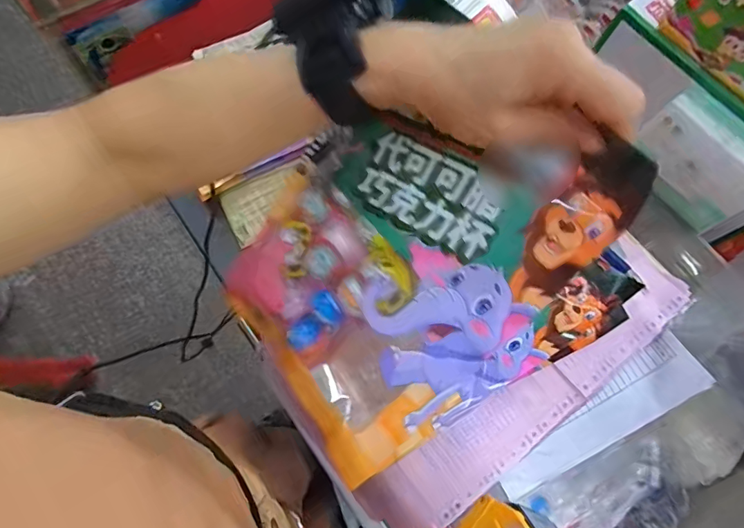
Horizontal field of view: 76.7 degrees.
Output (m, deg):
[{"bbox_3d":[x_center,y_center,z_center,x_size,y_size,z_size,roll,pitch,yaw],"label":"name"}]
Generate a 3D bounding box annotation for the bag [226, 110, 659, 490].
[{"bbox_3d":[0.017,0.002,0.297,0.201,0.029,0.248,48,112,20],"label":"bag"}]

